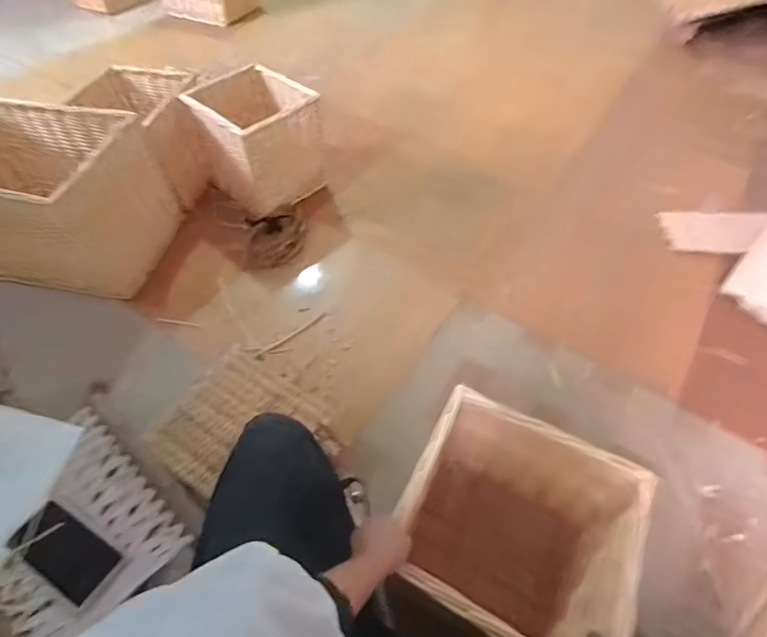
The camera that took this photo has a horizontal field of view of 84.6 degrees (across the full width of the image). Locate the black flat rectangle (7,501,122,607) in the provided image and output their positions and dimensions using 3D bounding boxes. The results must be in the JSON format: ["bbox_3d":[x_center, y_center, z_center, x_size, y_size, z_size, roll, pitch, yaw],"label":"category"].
[{"bbox_3d":[-0.435,0.314,0.574,0.141,0.012,0.069,30,55,11],"label":"black flat rectangle"}]

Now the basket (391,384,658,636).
[{"bbox_3d":[0.194,0.352,0.704,0.308,0.293,0.307,25,57,17],"label":"basket"}]

